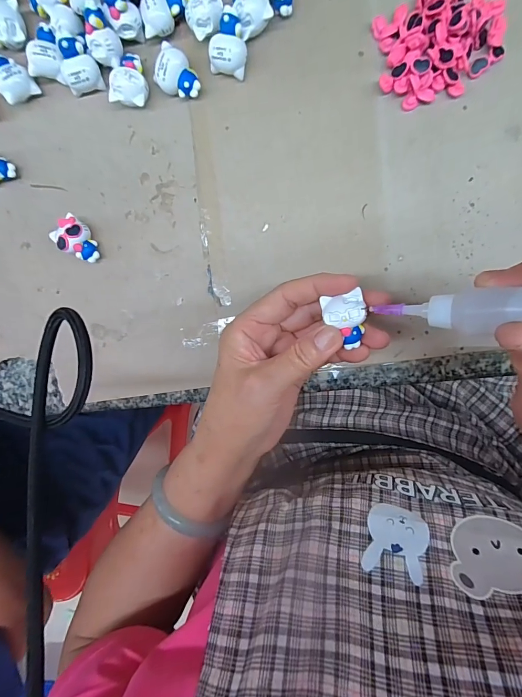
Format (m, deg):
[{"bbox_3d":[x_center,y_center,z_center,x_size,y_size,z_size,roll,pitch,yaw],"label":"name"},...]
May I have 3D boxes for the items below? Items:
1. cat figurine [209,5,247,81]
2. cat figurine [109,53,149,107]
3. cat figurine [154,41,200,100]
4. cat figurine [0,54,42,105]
[{"bbox_3d":[-0.022,-0.202,0.234,0.024,0.024,0.028,12,98,4],"label":"cat figurine"},{"bbox_3d":[-0.092,-0.190,0.249,0.024,0.019,0.033,6,98,5],"label":"cat figurine"},{"bbox_3d":[-0.058,-0.189,0.243,0.034,0.018,0.025,37,99,0],"label":"cat figurine"},{"bbox_3d":[-0.182,-0.197,0.256,0.022,0.022,0.030,-39,92,9],"label":"cat figurine"}]

